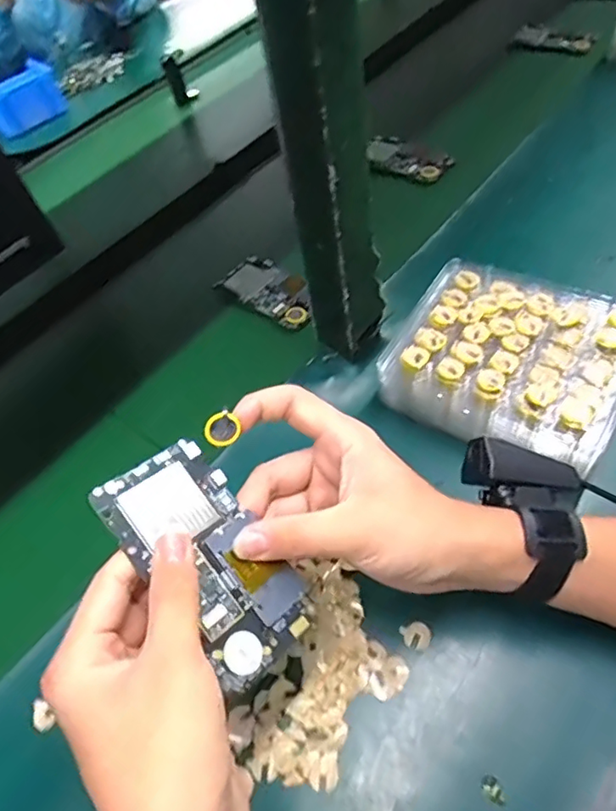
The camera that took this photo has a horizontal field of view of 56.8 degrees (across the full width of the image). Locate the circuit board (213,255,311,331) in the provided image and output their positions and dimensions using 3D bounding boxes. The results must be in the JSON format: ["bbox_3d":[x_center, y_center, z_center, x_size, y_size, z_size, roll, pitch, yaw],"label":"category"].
[{"bbox_3d":[-0.036,-0.126,0.614,0.123,0.011,0.064,32,68,30],"label":"circuit board"}]

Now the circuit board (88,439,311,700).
[{"bbox_3d":[-0.052,0.081,0.304,0.064,0.006,0.126,-34,80,-34],"label":"circuit board"}]

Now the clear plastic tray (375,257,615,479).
[{"bbox_3d":[0.162,-0.040,0.467,0.186,0.057,0.153,24,61,24],"label":"clear plastic tray"}]

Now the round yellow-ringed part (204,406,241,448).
[{"bbox_3d":[-0.048,0.014,0.319,0.018,0.020,0.004,-32,24,-4],"label":"round yellow-ringed part"}]

